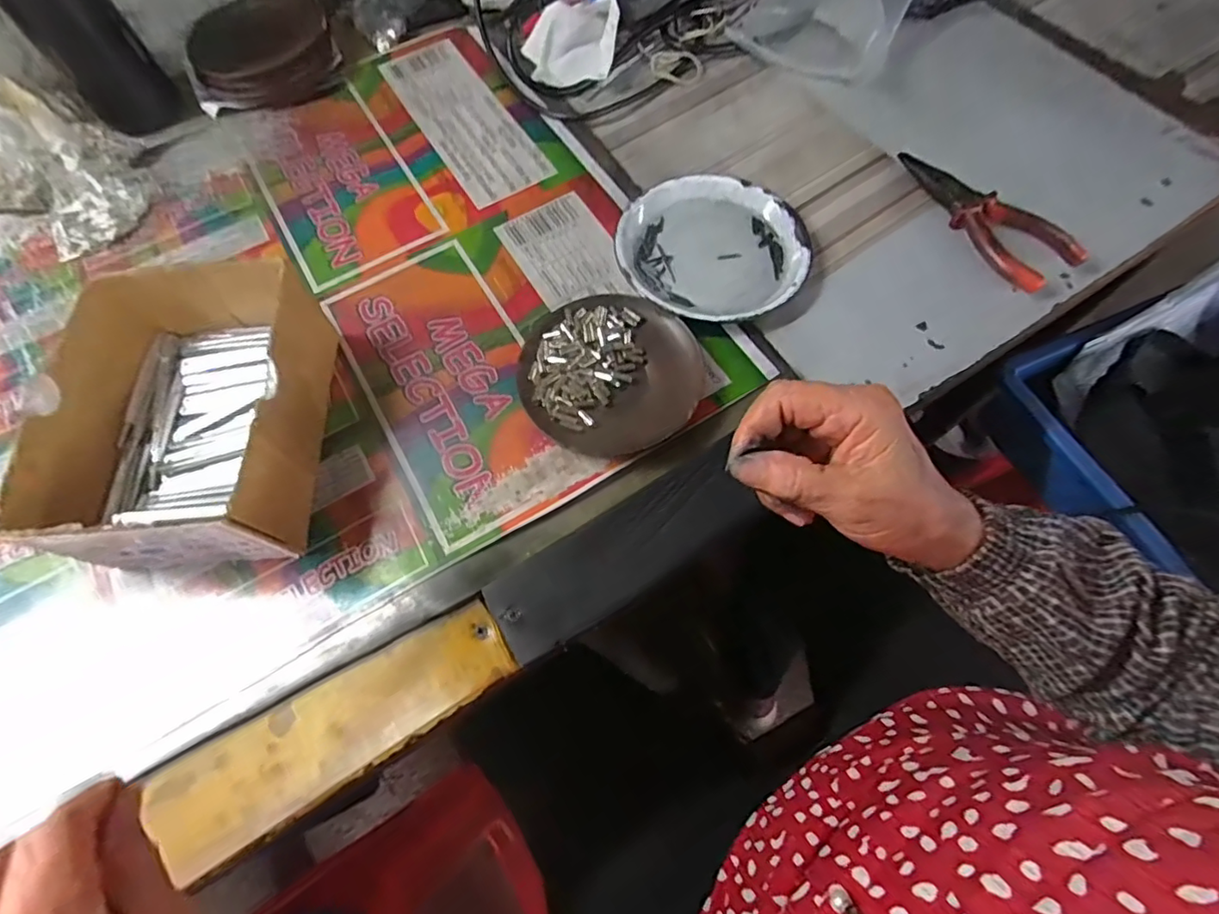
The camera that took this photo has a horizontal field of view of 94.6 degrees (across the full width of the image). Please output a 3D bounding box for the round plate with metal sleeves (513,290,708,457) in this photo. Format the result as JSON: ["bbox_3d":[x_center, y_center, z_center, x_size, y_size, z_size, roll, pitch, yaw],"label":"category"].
[{"bbox_3d":[0.001,-0.053,0.363,0.111,0.017,0.110,-1,66,1],"label":"round plate with metal sleeves"}]

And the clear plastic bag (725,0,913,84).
[{"bbox_3d":[0.203,-0.404,0.496,0.127,0.044,0.164,32,71,14],"label":"clear plastic bag"}]

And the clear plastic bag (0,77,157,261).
[{"bbox_3d":[-0.414,-0.214,0.414,0.103,0.073,0.112,41,73,17],"label":"clear plastic bag"}]

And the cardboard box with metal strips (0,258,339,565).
[{"bbox_3d":[-0.238,-0.024,0.328,0.119,0.070,0.157,-5,66,-1],"label":"cardboard box with metal strips"}]

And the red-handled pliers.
[{"bbox_3d":[0.267,-0.178,0.410,0.052,0.017,0.143,-33,70,-12],"label":"red-handled pliers"}]

